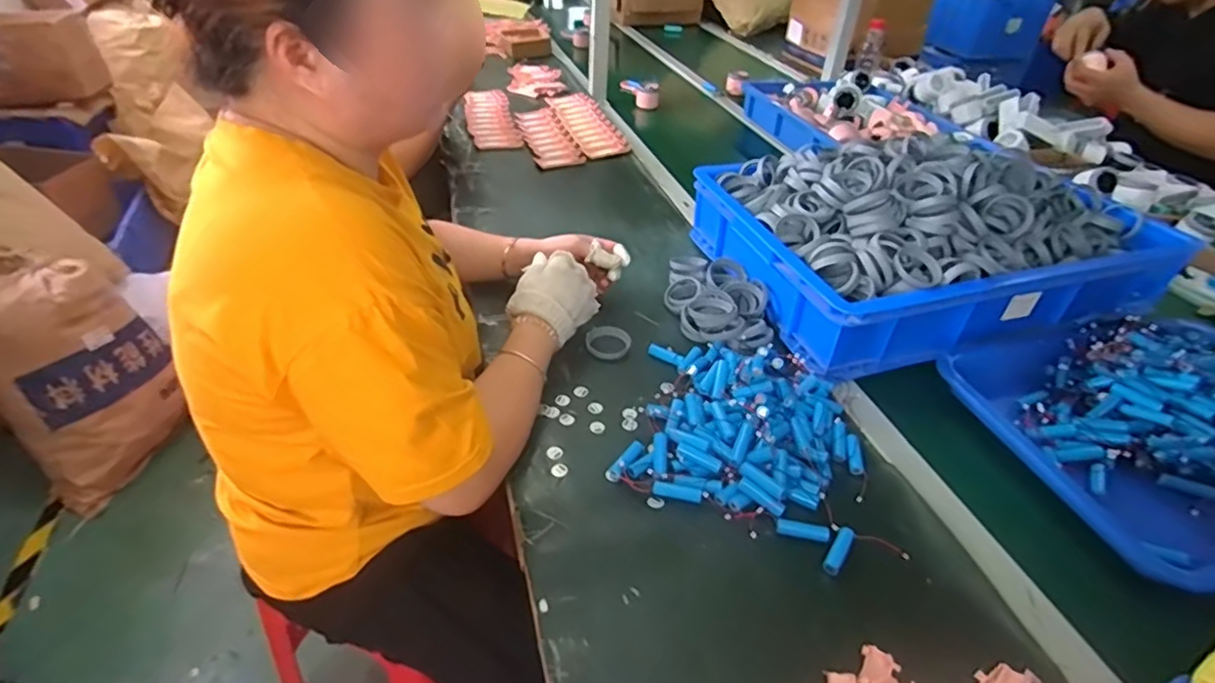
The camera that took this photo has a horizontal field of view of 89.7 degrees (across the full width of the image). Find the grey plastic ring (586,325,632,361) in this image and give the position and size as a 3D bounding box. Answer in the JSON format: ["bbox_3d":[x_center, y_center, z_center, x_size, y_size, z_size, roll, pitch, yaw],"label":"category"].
[{"bbox_3d":[0.001,0.001,0.813,0.059,0.016,0.056,2,39,-1],"label":"grey plastic ring"}]

